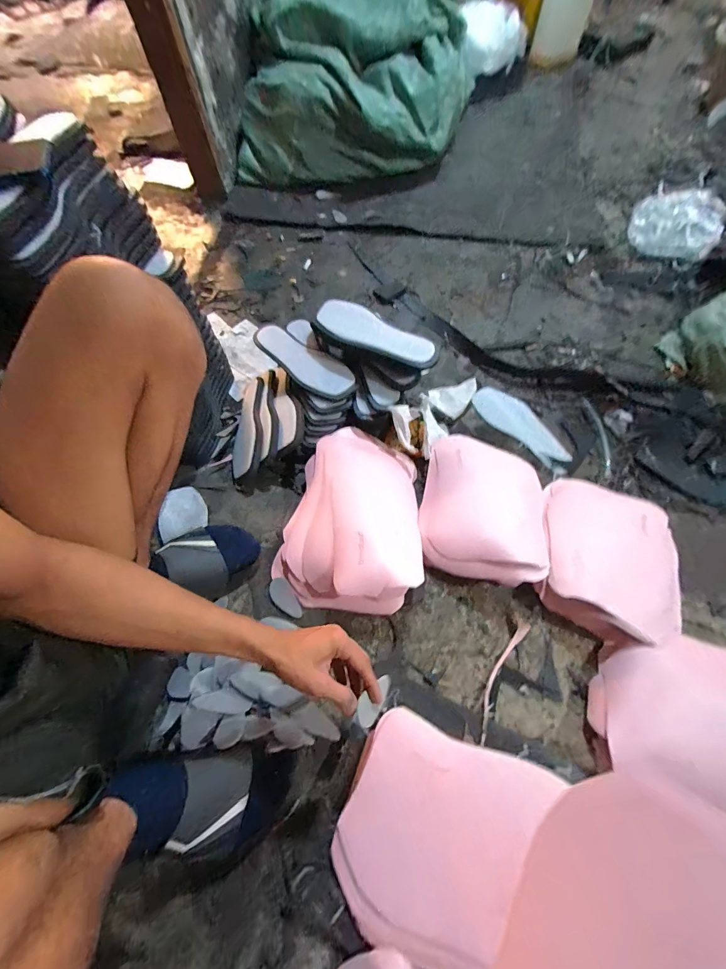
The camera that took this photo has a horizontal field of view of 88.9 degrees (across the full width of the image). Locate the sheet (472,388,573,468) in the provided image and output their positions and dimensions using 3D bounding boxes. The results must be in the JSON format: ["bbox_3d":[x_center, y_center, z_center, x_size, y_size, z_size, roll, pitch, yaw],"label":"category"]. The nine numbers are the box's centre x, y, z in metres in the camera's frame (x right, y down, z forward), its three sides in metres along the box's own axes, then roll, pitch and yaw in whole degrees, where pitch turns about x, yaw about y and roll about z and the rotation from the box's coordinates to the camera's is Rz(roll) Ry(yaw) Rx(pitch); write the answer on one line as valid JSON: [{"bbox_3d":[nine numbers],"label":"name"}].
[{"bbox_3d":[0.335,-0.126,0.787,0.103,0.010,0.223,-31,70,-18],"label":"sheet"}]

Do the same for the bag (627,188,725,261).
[{"bbox_3d":[0.855,-0.719,1.013,0.211,0.042,0.302,25,67,15],"label":"bag"}]

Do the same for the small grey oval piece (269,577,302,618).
[{"bbox_3d":[-0.119,0.174,0.564,0.032,0.007,0.067,-33,65,-15],"label":"small grey oval piece"}]

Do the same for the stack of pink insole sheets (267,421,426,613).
[{"bbox_3d":[-0.015,0.033,0.615,0.223,0.073,0.331,4,61,5],"label":"stack of pink insole sheets"}]

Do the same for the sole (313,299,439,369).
[{"bbox_3d":[0.022,-0.277,0.694,0.248,0.027,0.087,32,69,17],"label":"sole"}]

